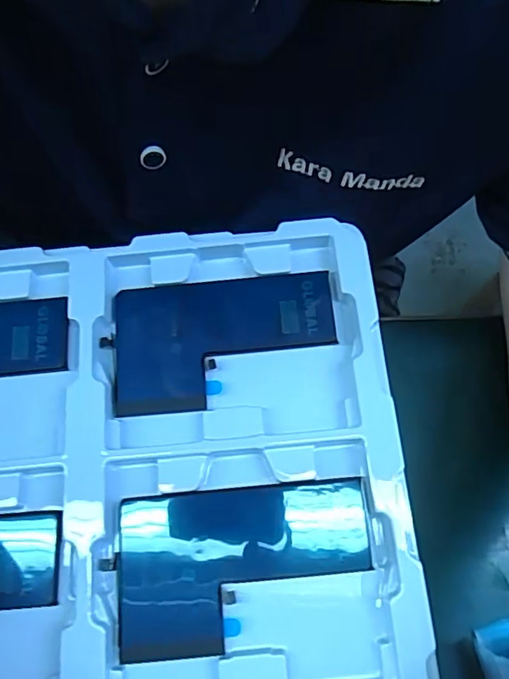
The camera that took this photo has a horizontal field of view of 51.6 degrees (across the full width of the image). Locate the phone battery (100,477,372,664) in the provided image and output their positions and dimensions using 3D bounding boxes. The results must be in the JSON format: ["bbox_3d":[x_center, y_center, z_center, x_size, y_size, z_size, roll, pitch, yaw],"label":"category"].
[{"bbox_3d":[-0.005,0.098,0.228,0.108,0.009,0.064,-5,71,-2],"label":"phone battery"}]

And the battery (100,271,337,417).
[{"bbox_3d":[-0.016,0.001,0.258,0.110,0.004,0.063,-5,71,-2],"label":"battery"}]

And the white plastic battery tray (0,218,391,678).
[{"bbox_3d":[-0.070,0.098,0.221,0.253,0.030,0.312,-4,71,-2],"label":"white plastic battery tray"}]

